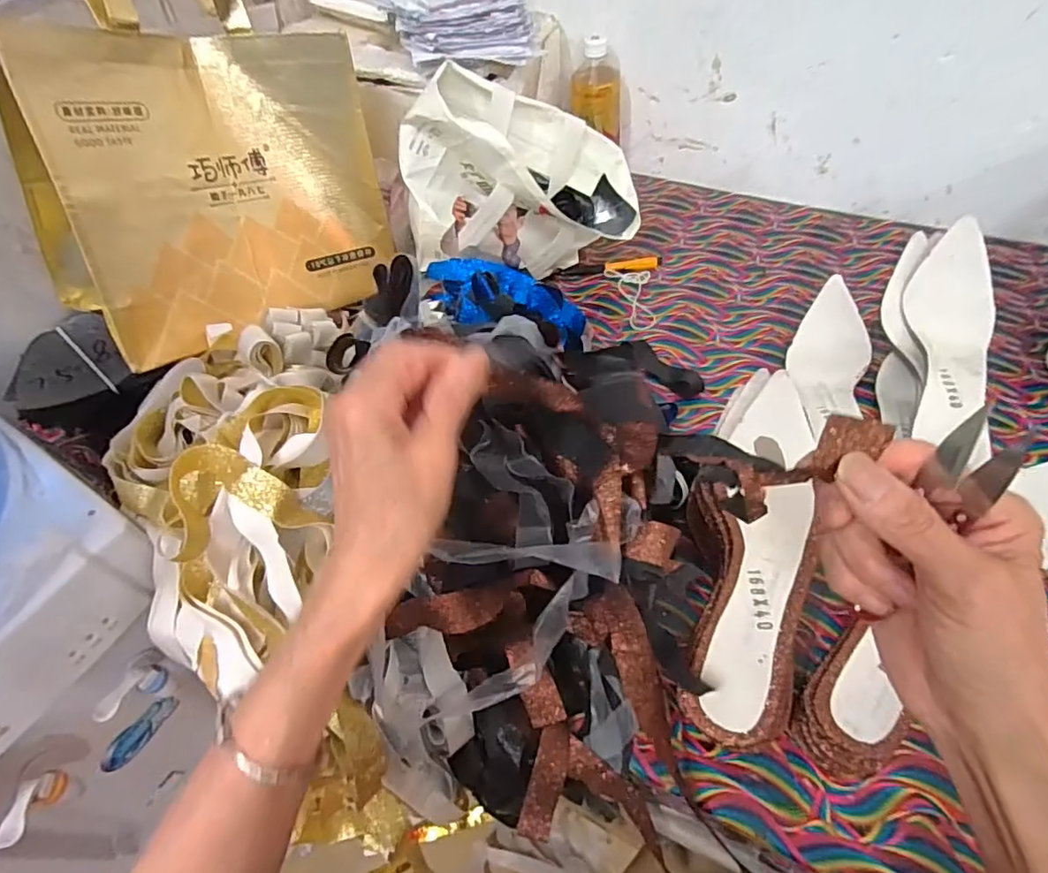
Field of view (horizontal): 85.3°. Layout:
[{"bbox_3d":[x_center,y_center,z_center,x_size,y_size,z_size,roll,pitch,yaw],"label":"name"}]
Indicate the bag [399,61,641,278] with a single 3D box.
[{"bbox_3d":[-0.002,-0.284,0.649,0.254,0.193,0.129,-17,53,-7],"label":"bag"}]

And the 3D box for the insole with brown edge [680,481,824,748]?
[{"bbox_3d":[0.150,0.105,0.374,0.078,0.020,0.174,7,54,11],"label":"insole with brown edge"}]

